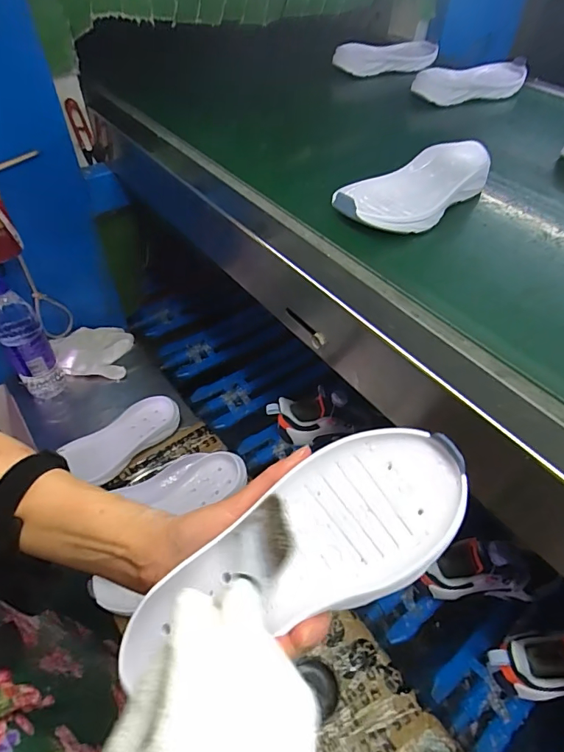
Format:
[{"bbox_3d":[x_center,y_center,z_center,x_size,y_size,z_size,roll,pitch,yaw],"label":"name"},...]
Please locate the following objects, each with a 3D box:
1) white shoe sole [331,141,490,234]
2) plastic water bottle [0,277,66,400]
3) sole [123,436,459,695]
[{"bbox_3d":[0.147,-0.202,0.489,0.210,0.045,0.086,-30,55,-28],"label":"white shoe sole"},{"bbox_3d":[-0.405,-0.051,0.712,0.063,0.222,0.055,-26,53,-26],"label":"plastic water bottle"},{"bbox_3d":[0.002,0.102,0.262,0.215,0.032,0.081,-28,50,0],"label":"sole"}]

